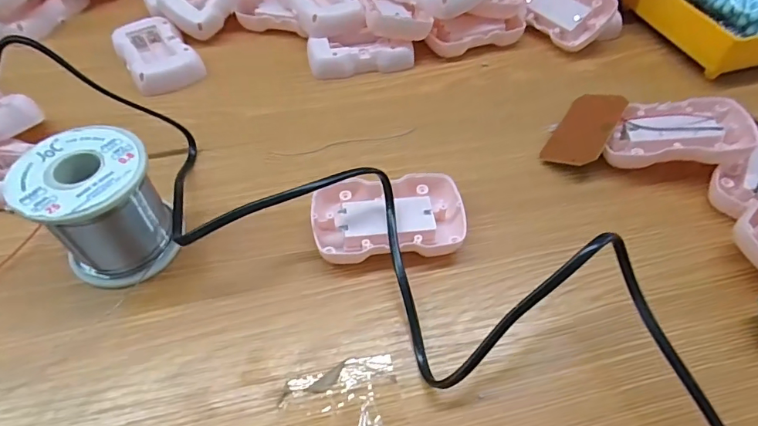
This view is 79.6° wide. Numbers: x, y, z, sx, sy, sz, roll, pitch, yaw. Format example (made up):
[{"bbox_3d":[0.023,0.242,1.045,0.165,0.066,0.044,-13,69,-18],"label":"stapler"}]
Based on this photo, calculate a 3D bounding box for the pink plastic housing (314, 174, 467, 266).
[{"bbox_3d":[0.006,0.004,0.274,0.089,0.023,0.054,-2,52,-3],"label":"pink plastic housing"}]

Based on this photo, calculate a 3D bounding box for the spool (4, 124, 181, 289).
[{"bbox_3d":[-0.146,-0.001,0.245,0.058,0.066,0.061,1,52,-1],"label":"spool"}]

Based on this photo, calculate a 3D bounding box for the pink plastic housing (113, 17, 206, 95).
[{"bbox_3d":[-0.181,-0.129,0.371,0.051,0.018,0.085,-28,58,-22],"label":"pink plastic housing"}]

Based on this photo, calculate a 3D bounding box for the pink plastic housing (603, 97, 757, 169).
[{"bbox_3d":[0.199,-0.053,0.310,0.087,0.017,0.055,-8,52,9],"label":"pink plastic housing"}]

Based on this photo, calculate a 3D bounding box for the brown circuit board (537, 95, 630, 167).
[{"bbox_3d":[0.144,-0.060,0.319,0.037,0.004,0.069,18,62,41],"label":"brown circuit board"}]

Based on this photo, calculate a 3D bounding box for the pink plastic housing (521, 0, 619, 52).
[{"bbox_3d":[0.162,-0.181,0.407,0.055,0.018,0.086,-46,64,3],"label":"pink plastic housing"}]

